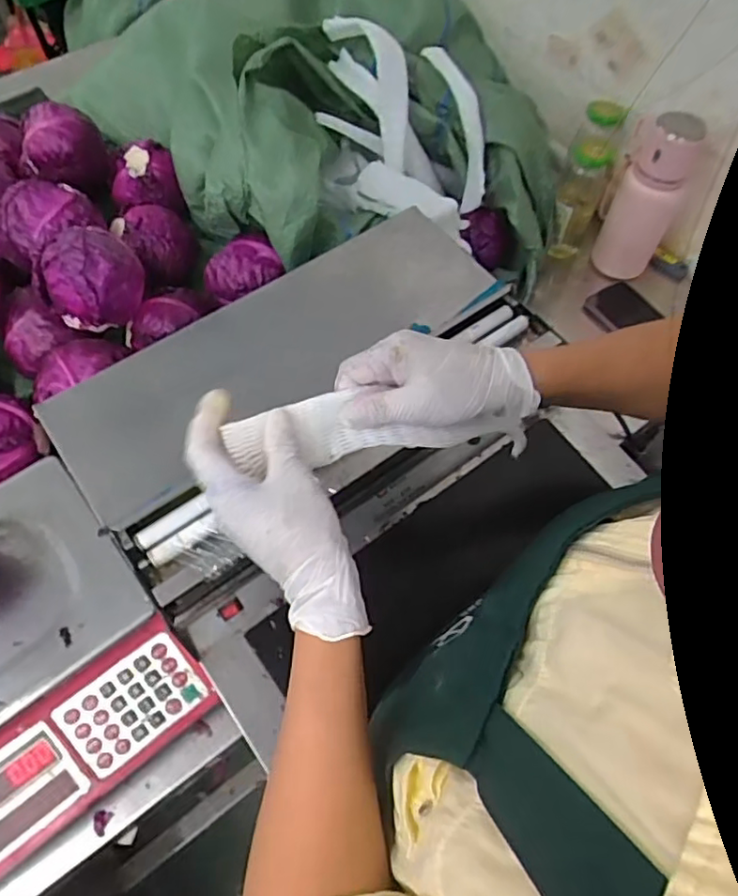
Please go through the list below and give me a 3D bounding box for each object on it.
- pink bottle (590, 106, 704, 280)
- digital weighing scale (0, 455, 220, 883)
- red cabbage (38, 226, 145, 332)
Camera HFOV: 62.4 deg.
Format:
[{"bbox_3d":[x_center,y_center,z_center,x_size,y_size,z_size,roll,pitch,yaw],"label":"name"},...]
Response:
[{"bbox_3d":[0.367,-0.334,0.815,0.090,0.216,0.070,24,62,13],"label":"pink bottle"},{"bbox_3d":[-0.344,0.205,0.565,0.286,0.090,0.286,-36,66,-19],"label":"digital weighing scale"},{"bbox_3d":[-0.326,-0.204,0.717,0.101,0.089,0.096,19,61,10],"label":"red cabbage"}]

